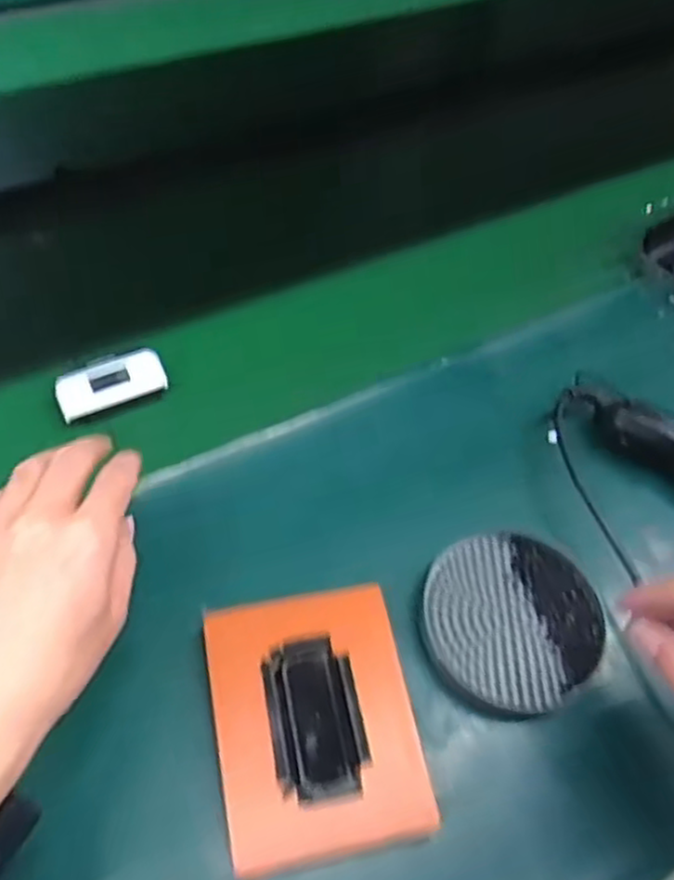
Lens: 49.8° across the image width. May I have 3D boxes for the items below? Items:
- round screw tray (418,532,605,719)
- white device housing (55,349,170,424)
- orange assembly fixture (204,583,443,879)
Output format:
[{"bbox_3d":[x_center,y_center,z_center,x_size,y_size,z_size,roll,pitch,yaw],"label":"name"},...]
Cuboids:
[{"bbox_3d":[0.109,0.118,0.471,0.114,0.027,0.110,3,55,-4],"label":"round screw tray"},{"bbox_3d":[-0.165,-0.043,0.527,0.076,0.013,0.036,-22,61,-20],"label":"white device housing"},{"bbox_3d":[-0.013,0.164,0.424,0.110,0.035,0.139,-8,57,-12],"label":"orange assembly fixture"}]

